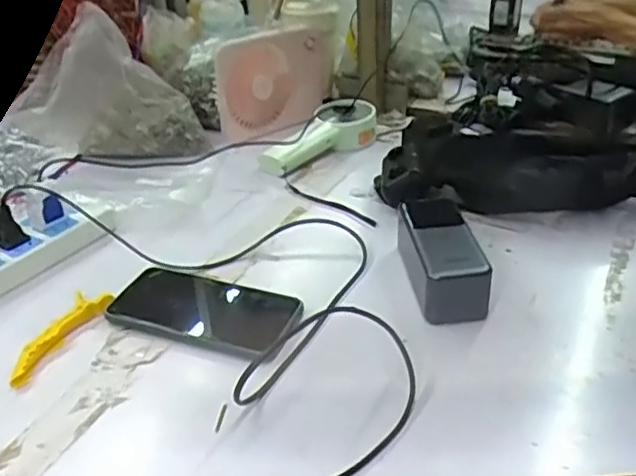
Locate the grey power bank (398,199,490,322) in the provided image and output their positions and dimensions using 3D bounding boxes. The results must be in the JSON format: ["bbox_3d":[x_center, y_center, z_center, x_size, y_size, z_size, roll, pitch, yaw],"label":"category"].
[{"bbox_3d":[0.104,0.014,0.570,0.061,0.050,0.126,-5,32,-1],"label":"grey power bank"}]

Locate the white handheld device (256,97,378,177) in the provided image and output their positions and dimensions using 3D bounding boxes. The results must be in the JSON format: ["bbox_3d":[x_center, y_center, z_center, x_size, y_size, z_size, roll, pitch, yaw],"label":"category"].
[{"bbox_3d":[0.002,-0.130,0.813,0.070,0.046,0.179,22,41,35],"label":"white handheld device"}]

